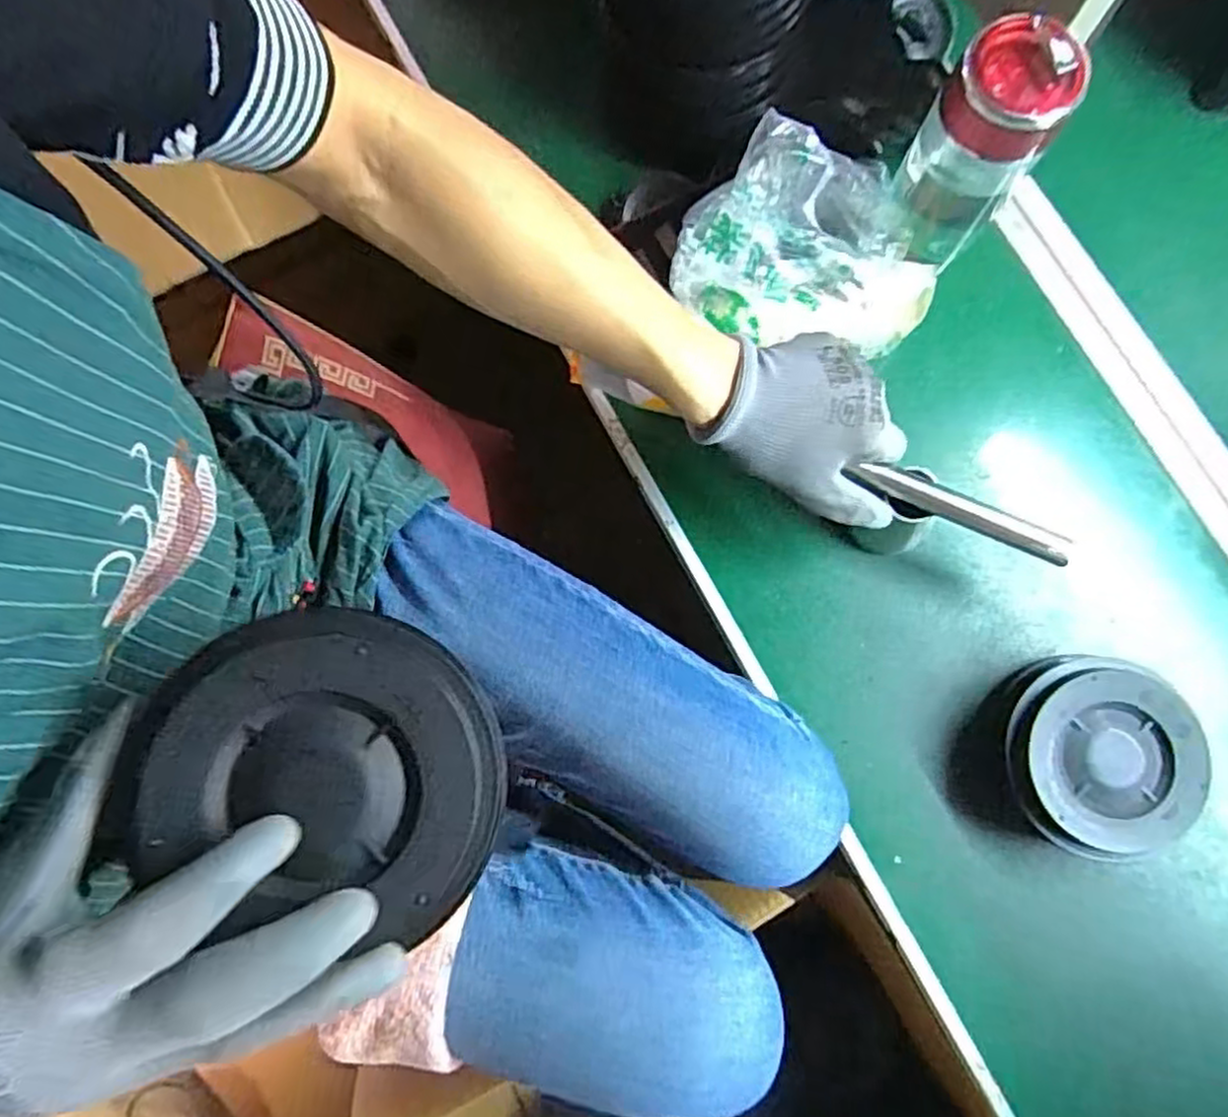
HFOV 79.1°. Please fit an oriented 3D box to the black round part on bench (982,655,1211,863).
[{"bbox_3d":[0.308,0.128,0.483,0.108,0.052,0.118,0,80,1],"label":"black round part on bench"}]

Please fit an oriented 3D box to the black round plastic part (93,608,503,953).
[{"bbox_3d":[-0.101,0.073,0.269,0.119,0.032,0.102,18,80,-10],"label":"black round plastic part"}]

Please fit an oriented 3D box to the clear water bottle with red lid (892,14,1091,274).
[{"bbox_3d":[0.223,-0.251,0.475,0.070,0.163,0.062,18,81,4],"label":"clear water bottle with red lid"}]

